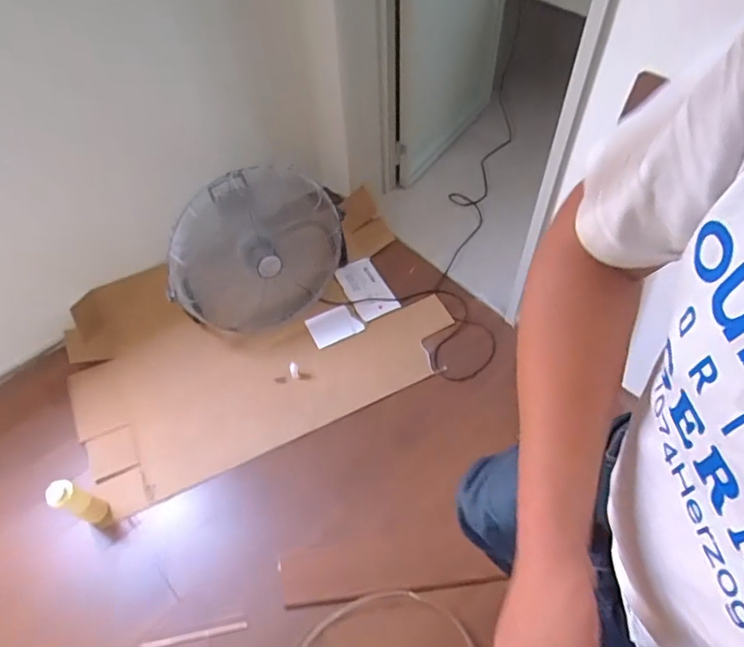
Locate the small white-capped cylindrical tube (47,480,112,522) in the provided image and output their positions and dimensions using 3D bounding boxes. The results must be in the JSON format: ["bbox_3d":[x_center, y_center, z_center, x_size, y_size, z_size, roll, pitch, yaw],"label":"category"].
[{"bbox_3d":[-0.761,0.467,1.372,0.077,0.185,0.066,18,56,13],"label":"small white-capped cylindrical tube"}]

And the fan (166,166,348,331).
[{"bbox_3d":[-0.345,-0.215,1.623,0.536,0.512,0.165,-28,57,-18],"label":"fan"}]

